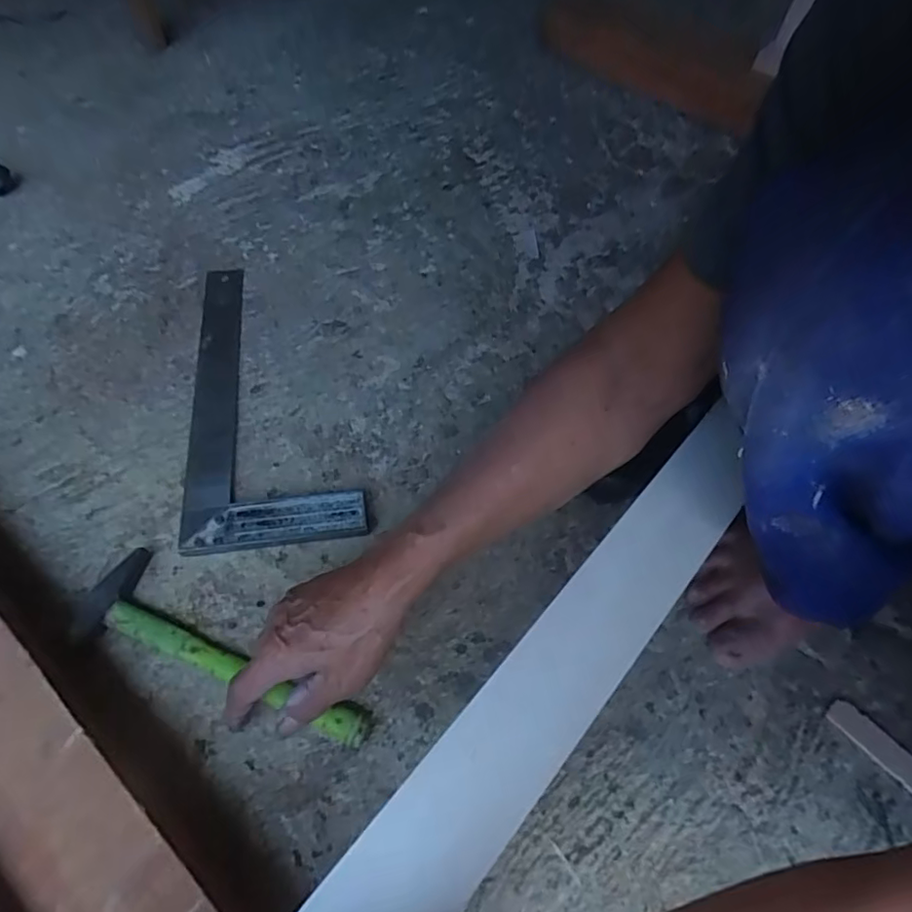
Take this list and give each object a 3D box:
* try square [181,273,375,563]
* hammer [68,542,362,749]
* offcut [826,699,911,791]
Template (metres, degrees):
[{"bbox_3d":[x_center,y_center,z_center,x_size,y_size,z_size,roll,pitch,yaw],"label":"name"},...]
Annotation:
[{"bbox_3d":[-0.183,-0.071,0.582,0.152,0.016,0.347,-7,59,-8],"label":"try square"},{"bbox_3d":[-0.173,0.149,0.441,0.240,0.018,0.071,23,59,9],"label":"hammer"},{"bbox_3d":[0.325,0.222,0.445,0.025,0.004,0.080,-39,68,-24],"label":"offcut"}]

